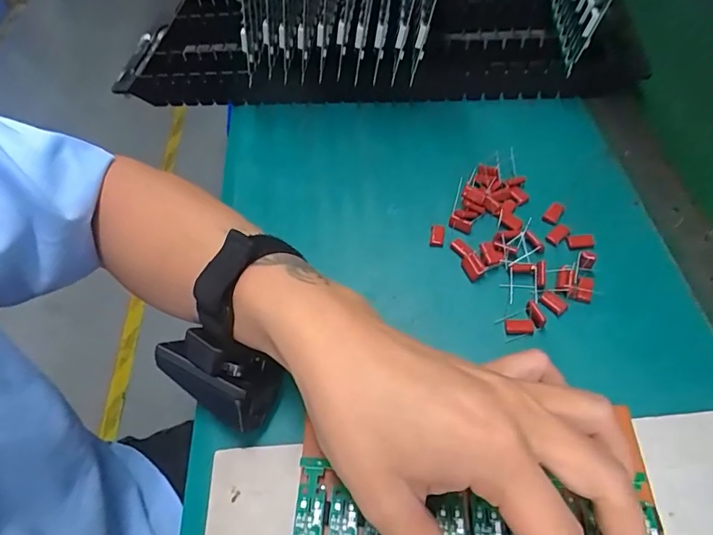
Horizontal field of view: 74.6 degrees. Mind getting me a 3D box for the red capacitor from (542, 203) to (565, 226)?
[{"bbox_3d":[0.136,-0.037,0.322,0.010,0.005,0.018,27,63,22],"label":"red capacitor"}]

